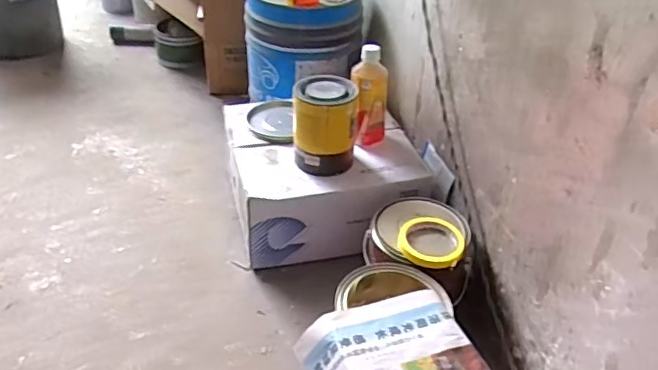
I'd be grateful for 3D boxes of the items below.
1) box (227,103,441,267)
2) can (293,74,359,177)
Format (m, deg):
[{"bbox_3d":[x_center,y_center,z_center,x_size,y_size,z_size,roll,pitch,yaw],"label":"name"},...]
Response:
[{"bbox_3d":[-0.015,-0.012,1.130,0.346,0.172,0.334,-4,37,-13],"label":"box"},{"bbox_3d":[-0.008,-0.105,0.996,0.113,0.139,0.103,4,36,-3],"label":"can"}]

